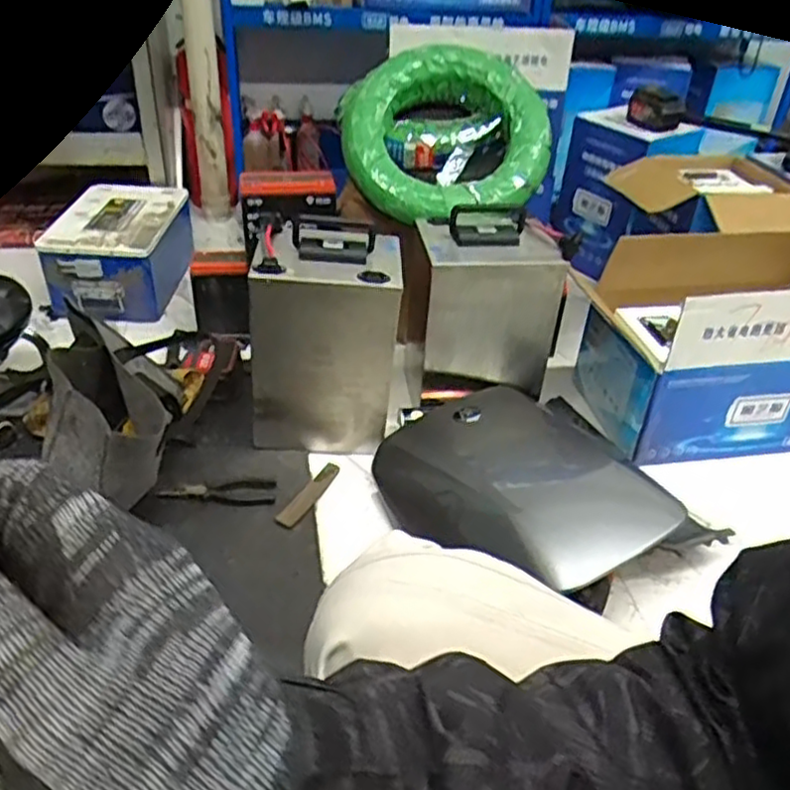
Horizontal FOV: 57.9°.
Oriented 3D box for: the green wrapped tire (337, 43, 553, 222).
[{"bbox_3d":[0.080,-0.472,1.267,0.354,0.073,0.334,-2,77,9],"label":"green wrapped tire"}]

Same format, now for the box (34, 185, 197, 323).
[{"bbox_3d":[-0.594,-0.321,1.554,0.257,0.174,0.318,1,36,-4],"label":"box"}]

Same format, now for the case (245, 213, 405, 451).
[{"bbox_3d":[-0.099,-0.077,1.156,0.242,0.359,0.152,6,36,2],"label":"case"}]

